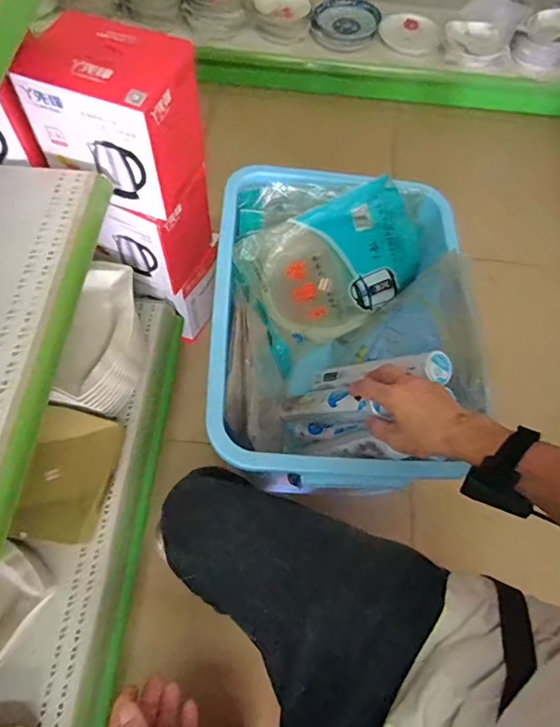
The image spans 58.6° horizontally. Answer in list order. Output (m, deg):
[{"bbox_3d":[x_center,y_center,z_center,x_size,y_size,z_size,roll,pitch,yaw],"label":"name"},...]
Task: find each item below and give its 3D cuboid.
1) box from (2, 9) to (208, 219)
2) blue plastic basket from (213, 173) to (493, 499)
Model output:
[{"bbox_3d":[-0.250,-0.386,0.787,0.212,0.198,0.165,21,64,7],"label":"box"},{"bbox_3d":[0.087,-0.025,0.825,0.360,0.309,0.497,3,63,-2],"label":"blue plastic basket"}]

